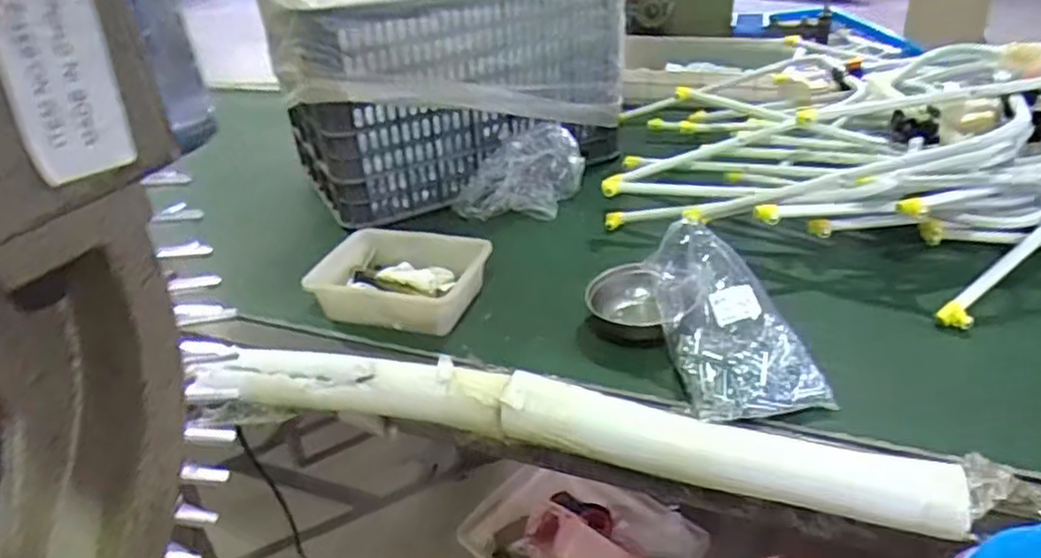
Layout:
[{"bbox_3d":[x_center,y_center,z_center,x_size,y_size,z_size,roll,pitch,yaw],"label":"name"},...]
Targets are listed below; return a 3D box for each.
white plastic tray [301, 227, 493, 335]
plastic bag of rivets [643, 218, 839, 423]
[{"bbox_3d":[-0.181,-0.005,1.055,0.237,0.088,0.164,5,33,18],"label":"white plastic tray"},{"bbox_3d":[0.262,0.039,0.877,0.160,0.133,0.249,-8,31,-3],"label":"plastic bag of rivets"}]

